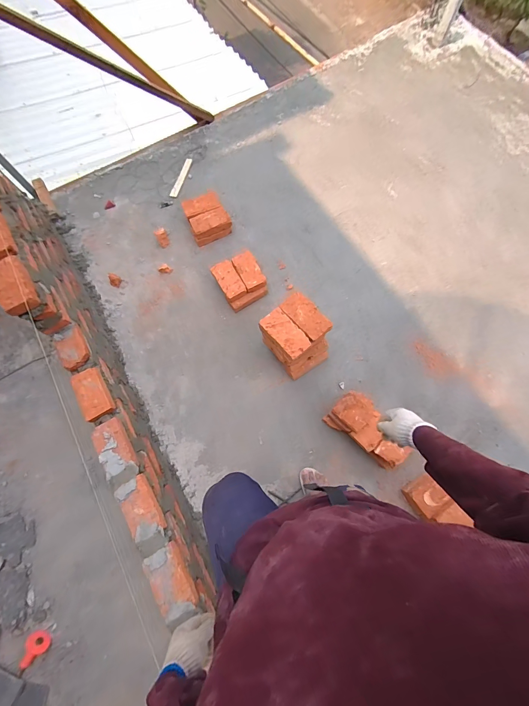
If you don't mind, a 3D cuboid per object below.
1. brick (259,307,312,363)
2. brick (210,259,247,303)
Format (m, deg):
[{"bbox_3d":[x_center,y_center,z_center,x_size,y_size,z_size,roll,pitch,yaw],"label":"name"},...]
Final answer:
[{"bbox_3d":[0.075,-0.062,1.224,0.120,0.090,0.210,-38,75,-10],"label":"brick"},{"bbox_3d":[-0.172,-0.351,1.510,0.106,0.049,0.196,-26,73,-7],"label":"brick"}]

